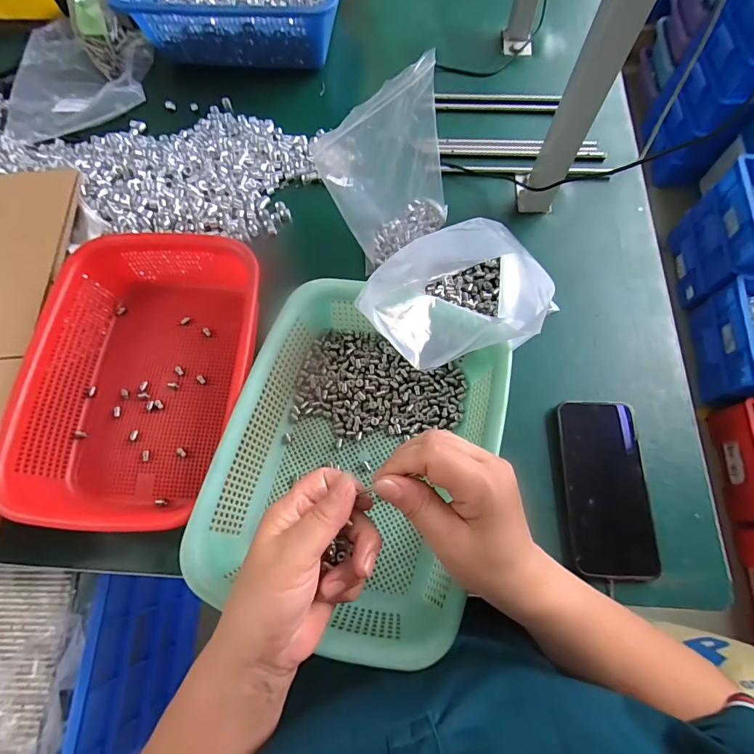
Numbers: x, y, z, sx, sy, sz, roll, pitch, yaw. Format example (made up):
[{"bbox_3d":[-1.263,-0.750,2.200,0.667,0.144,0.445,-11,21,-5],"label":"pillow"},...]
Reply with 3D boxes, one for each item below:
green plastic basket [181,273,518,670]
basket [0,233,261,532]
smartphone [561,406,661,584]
[{"bbox_3d":[-0.017,0.070,0.375,0.217,0.084,0.276,17,69,5],"label":"green plastic basket"},{"bbox_3d":[-0.227,-0.009,0.419,0.208,0.082,0.304,5,70,3],"label":"basket"},{"bbox_3d":[0.218,0.102,0.389,0.076,0.016,0.157,1,70,2],"label":"smartphone"}]

